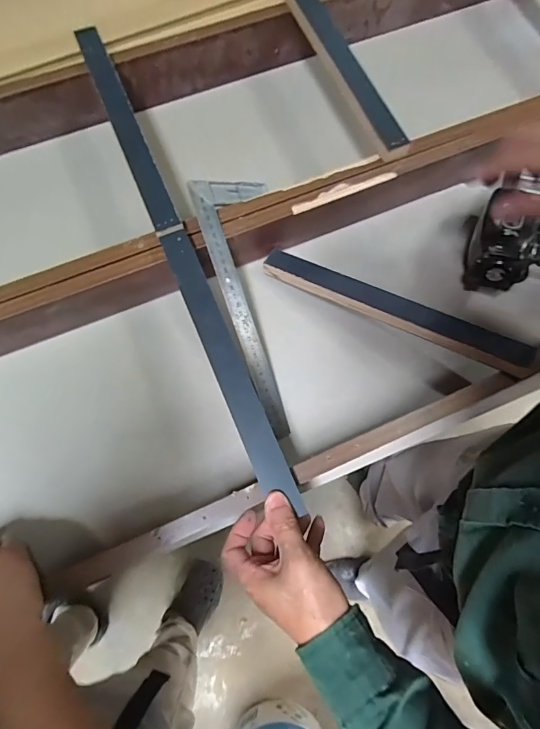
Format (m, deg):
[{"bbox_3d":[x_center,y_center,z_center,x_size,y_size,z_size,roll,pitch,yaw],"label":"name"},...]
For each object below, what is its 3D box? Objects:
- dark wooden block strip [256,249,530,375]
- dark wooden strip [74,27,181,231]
[{"bbox_3d":[0.132,-0.067,0.472,0.313,0.020,0.034,27,75,21],"label":"dark wooden block strip"},{"bbox_3d":[-0.171,-0.285,0.480,0.031,0.011,0.301,-24,78,1],"label":"dark wooden strip"}]

